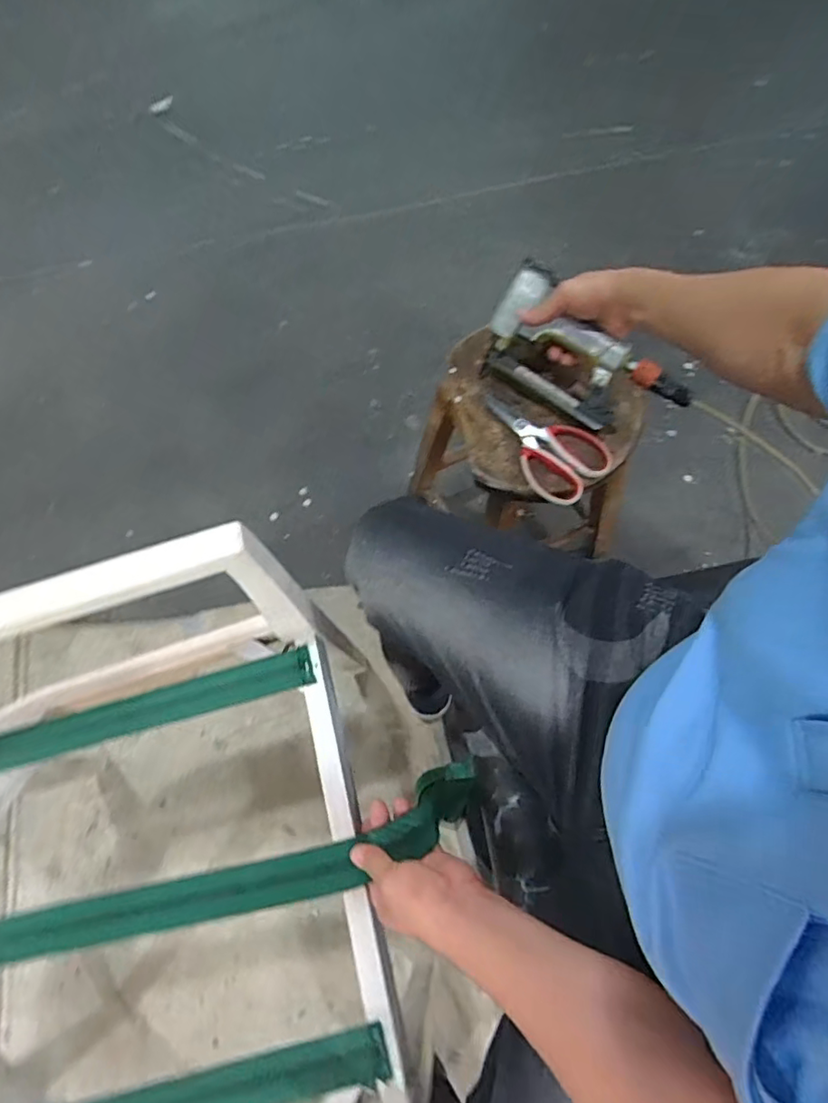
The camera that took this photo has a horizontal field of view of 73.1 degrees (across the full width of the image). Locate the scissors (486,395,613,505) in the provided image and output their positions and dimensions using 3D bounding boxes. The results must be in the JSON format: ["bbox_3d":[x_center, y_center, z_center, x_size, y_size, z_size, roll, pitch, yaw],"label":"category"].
[{"bbox_3d":[0.156,-0.135,0.702,0.171,0.021,0.095,40,76,14],"label":"scissors"}]

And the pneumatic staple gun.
[{"bbox_3d":[0.204,-0.232,0.678,0.248,0.080,0.105,35,75,13],"label":"pneumatic staple gun"}]

